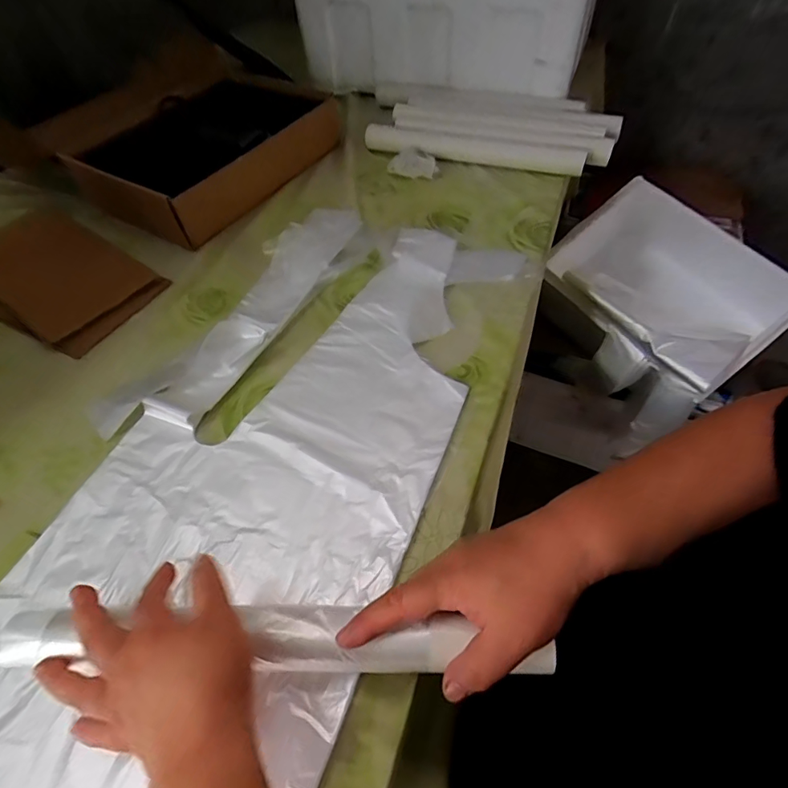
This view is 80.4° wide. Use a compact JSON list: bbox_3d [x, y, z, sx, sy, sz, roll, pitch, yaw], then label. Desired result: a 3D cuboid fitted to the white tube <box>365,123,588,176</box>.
[{"bbox_3d":[0.125,-0.389,0.742,0.344,0.036,0.035,9,54,8],"label":"white tube"}]

